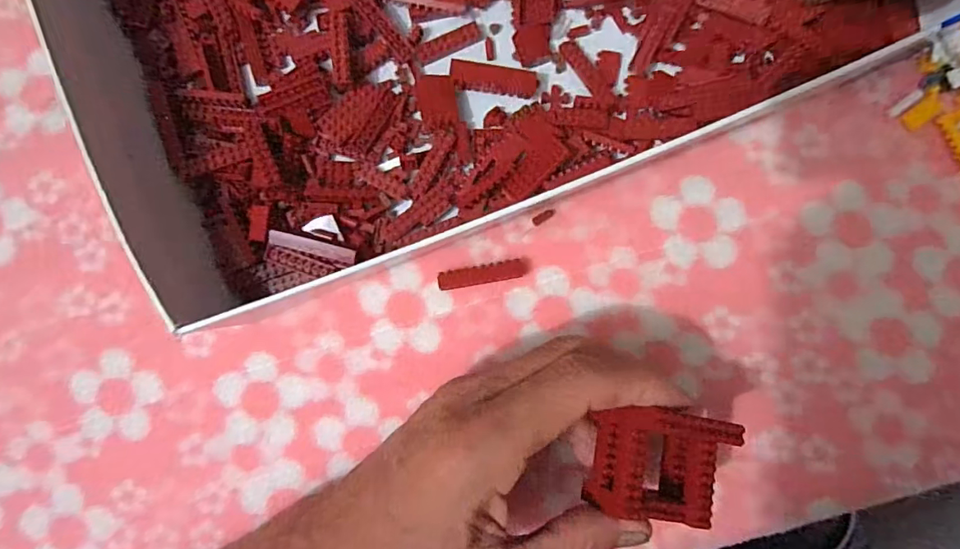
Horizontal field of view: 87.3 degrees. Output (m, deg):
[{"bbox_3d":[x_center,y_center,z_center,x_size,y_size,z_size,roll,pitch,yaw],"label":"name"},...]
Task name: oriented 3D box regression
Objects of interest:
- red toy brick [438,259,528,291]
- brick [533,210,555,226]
[{"bbox_3d":[0.001,0.000,0.238,0.040,0.008,0.009,-10,86,2],"label":"red toy brick"},{"bbox_3d":[0.030,-0.028,0.240,0.011,0.004,0.004,-32,86,0],"label":"brick"}]

